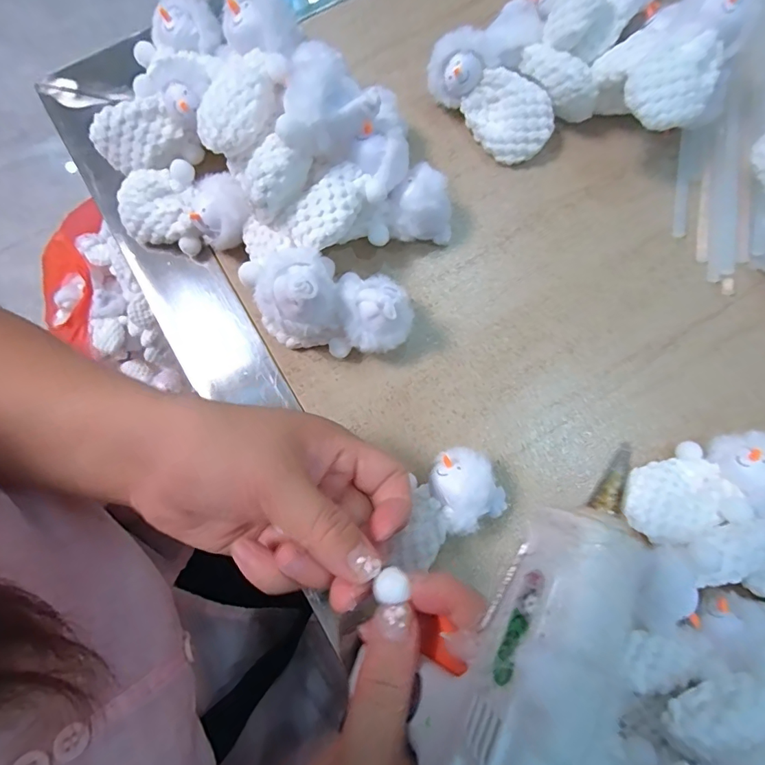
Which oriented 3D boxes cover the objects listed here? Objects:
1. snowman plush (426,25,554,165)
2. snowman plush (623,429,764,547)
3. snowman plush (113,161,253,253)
[{"bbox_3d":[0.066,-0.175,0.282,0.083,0.038,0.035,37,82,6],"label":"snowman plush"},{"bbox_3d":[0.170,0.056,0.242,0.082,0.039,0.043,-16,80,-3],"label":"snowman plush"},{"bbox_3d":[-0.115,-0.103,0.265,0.082,0.032,0.041,15,80,2],"label":"snowman plush"}]

